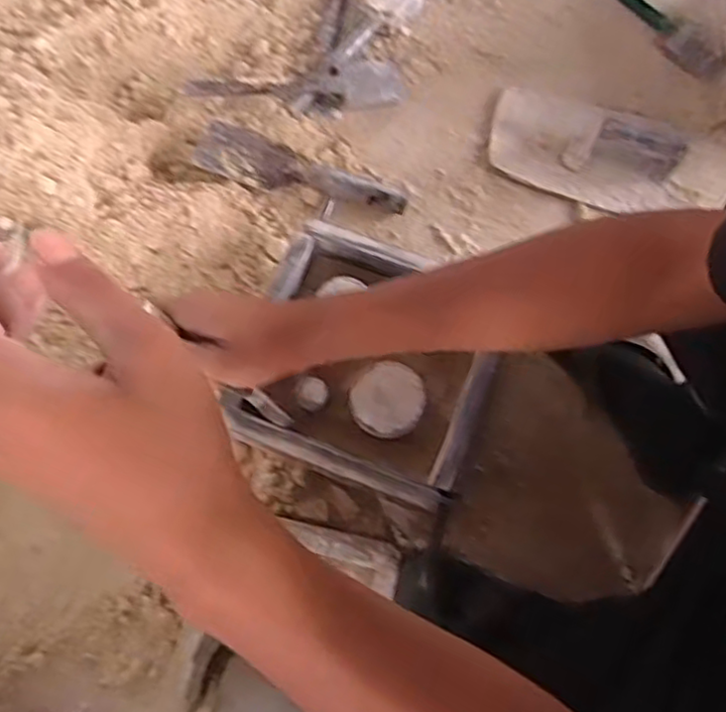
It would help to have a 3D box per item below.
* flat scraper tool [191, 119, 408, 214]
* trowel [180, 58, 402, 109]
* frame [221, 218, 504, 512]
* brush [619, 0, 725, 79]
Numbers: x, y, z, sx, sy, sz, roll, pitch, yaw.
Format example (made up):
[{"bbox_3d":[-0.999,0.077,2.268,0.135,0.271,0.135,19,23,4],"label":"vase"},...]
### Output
[{"bbox_3d":[-0.075,-0.230,0.831,0.267,0.037,0.074,18,78,3],"label":"flat scraper tool"},{"bbox_3d":[-0.085,-0.345,0.841,0.276,0.032,0.065,-10,77,-19],"label":"trowel"},{"bbox_3d":[0.007,0.006,0.684,0.242,0.061,0.244,20,74,5],"label":"frame"},{"bbox_3d":[0.388,-0.469,0.896,0.251,0.020,0.048,44,80,8],"label":"brush"}]

